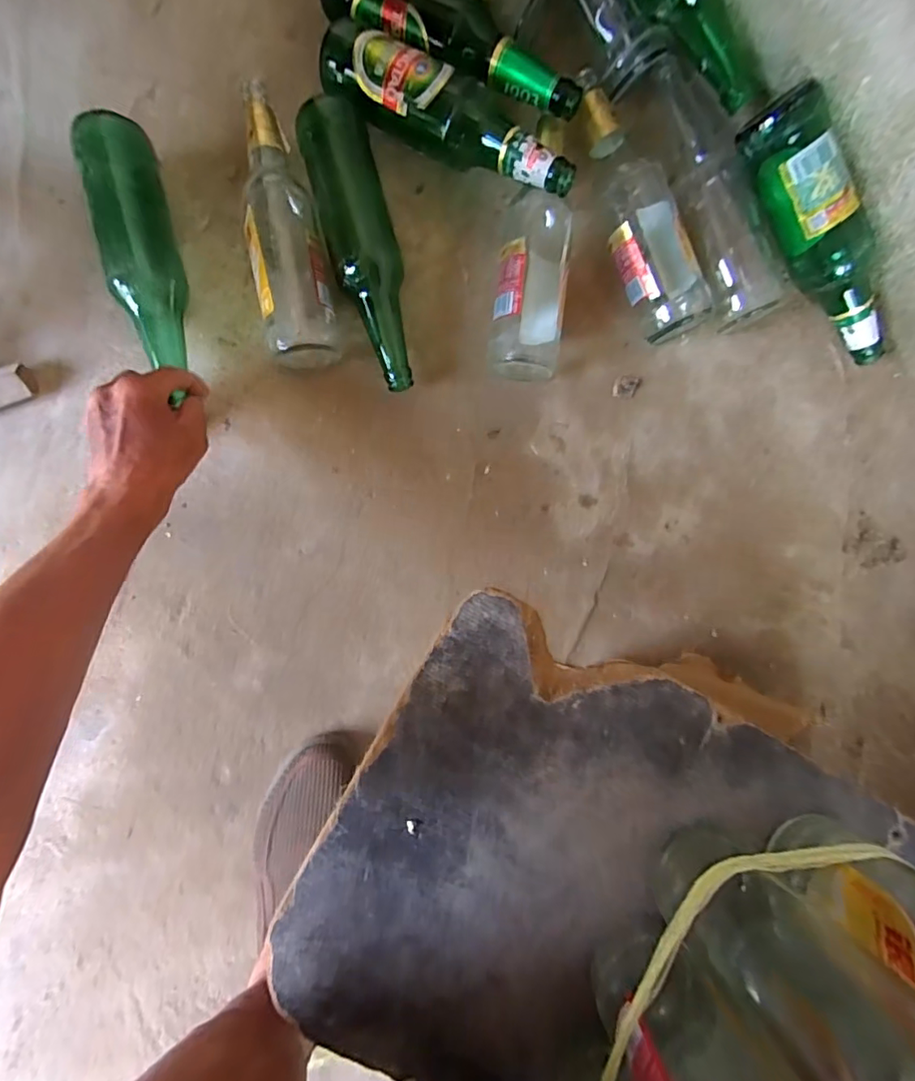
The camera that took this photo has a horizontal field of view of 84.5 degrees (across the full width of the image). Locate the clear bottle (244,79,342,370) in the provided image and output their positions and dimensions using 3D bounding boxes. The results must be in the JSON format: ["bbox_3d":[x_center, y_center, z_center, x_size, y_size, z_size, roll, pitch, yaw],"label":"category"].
[{"bbox_3d":[-0.166,-0.300,0.492,0.066,0.063,0.264,-11,91,-4],"label":"clear bottle"}]

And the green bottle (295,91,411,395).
[{"bbox_3d":[-0.086,-0.279,0.497,0.070,0.060,0.262,-15,91,-4],"label":"green bottle"}]

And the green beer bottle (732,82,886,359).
[{"bbox_3d":[0.363,-0.295,0.499,0.068,0.076,0.273,-46,114,-4],"label":"green beer bottle"}]

